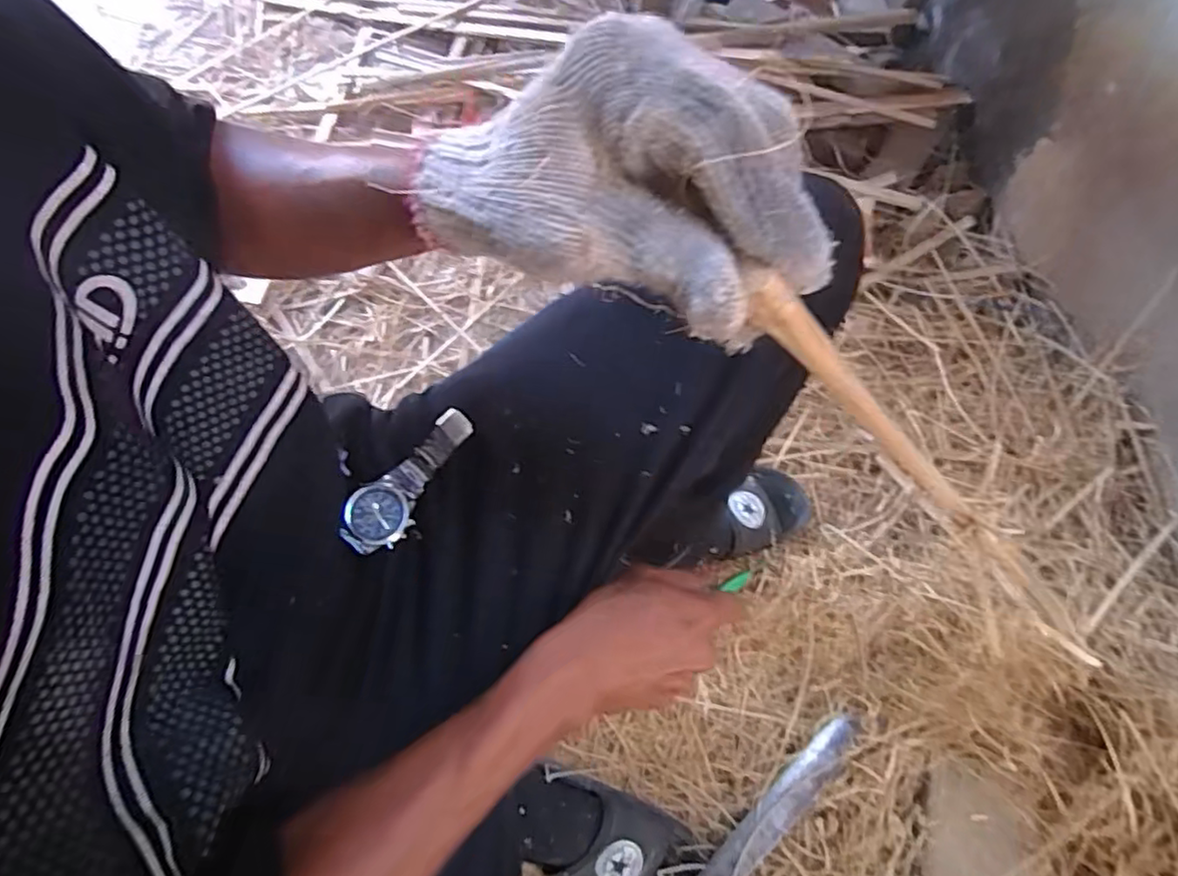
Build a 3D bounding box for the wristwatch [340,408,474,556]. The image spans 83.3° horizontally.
[{"bbox_3d":[-0.115,0.025,0.414,0.036,0.013,0.101,29,72,11],"label":"wristwatch"}]

